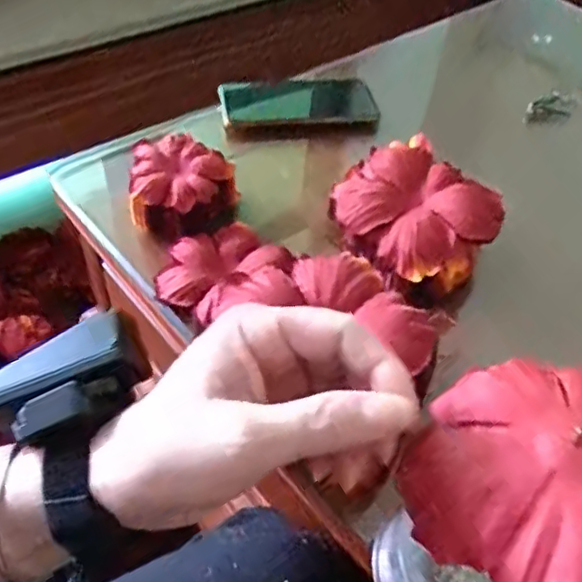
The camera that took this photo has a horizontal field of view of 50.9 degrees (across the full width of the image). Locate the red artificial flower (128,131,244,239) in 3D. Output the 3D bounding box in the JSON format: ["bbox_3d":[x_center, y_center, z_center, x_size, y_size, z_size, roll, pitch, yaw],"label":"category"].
[{"bbox_3d":[-0.086,-0.083,0.500,0.082,0.052,0.083,1,49,-4],"label":"red artificial flower"}]

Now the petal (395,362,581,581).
[{"bbox_3d":[0.100,0.073,0.234,0.101,0.038,0.089,31,53,21],"label":"petal"}]

